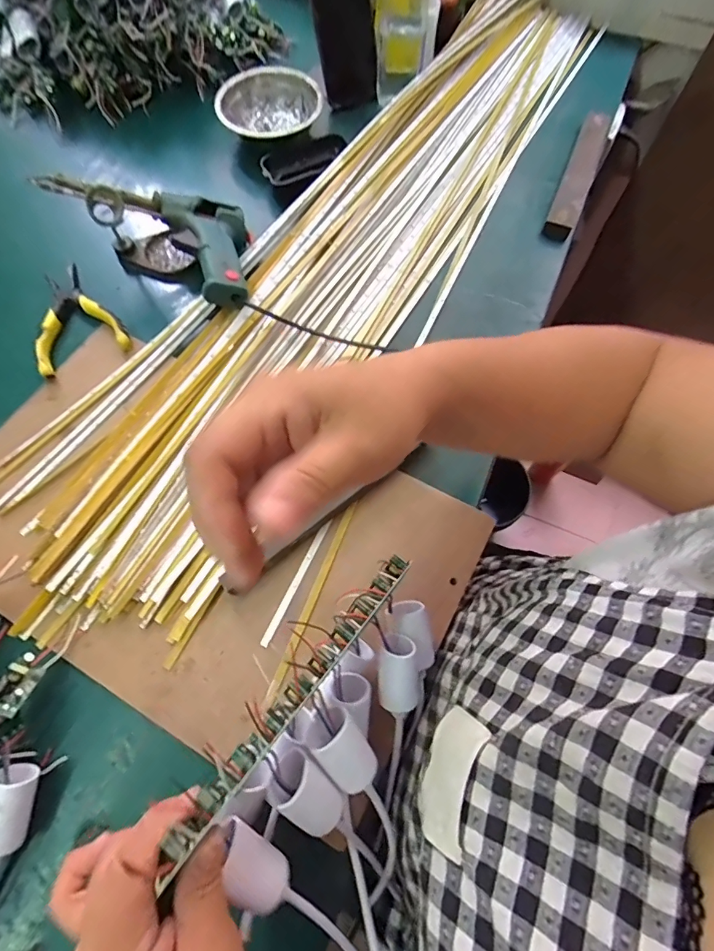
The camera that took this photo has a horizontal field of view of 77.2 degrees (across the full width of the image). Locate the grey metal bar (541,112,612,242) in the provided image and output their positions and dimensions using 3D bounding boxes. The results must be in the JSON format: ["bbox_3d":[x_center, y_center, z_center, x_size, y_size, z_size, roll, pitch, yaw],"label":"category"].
[{"bbox_3d":[0.257,-0.351,0.515,0.034,0.025,0.190,24,70,9],"label":"grey metal bar"}]

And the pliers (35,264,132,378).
[{"bbox_3d":[-0.293,-0.168,0.461,0.085,0.014,0.135,-25,71,-10],"label":"pliers"}]

